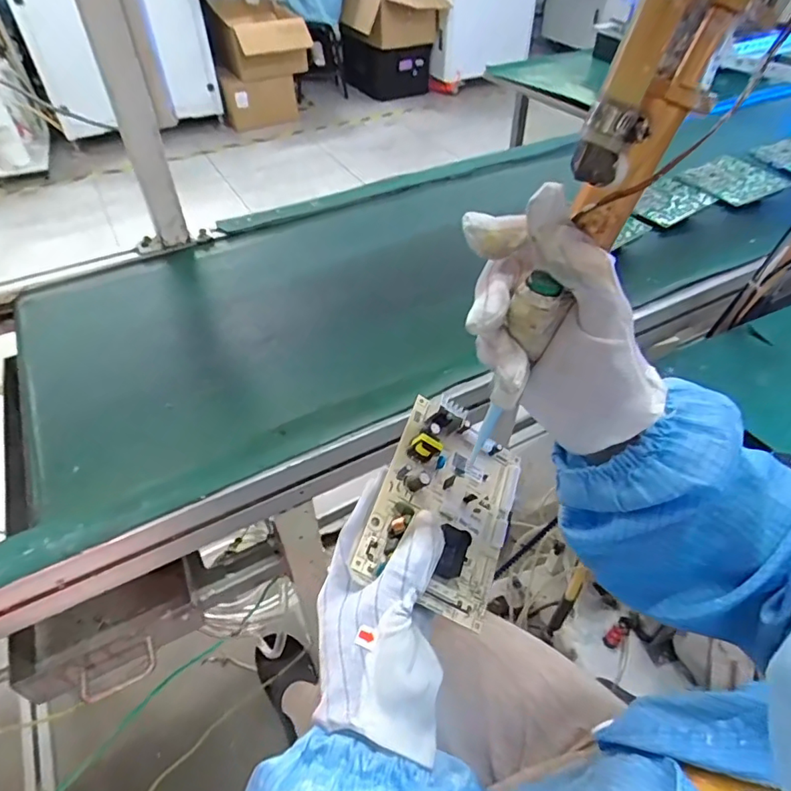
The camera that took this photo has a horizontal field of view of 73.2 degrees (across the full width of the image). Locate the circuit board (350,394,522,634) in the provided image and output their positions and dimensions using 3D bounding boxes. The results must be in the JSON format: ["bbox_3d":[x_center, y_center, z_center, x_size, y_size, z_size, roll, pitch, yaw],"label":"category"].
[{"bbox_3d":[0.040,0.075,0.372,0.098,0.023,0.136,32,56,-12],"label":"circuit board"}]

